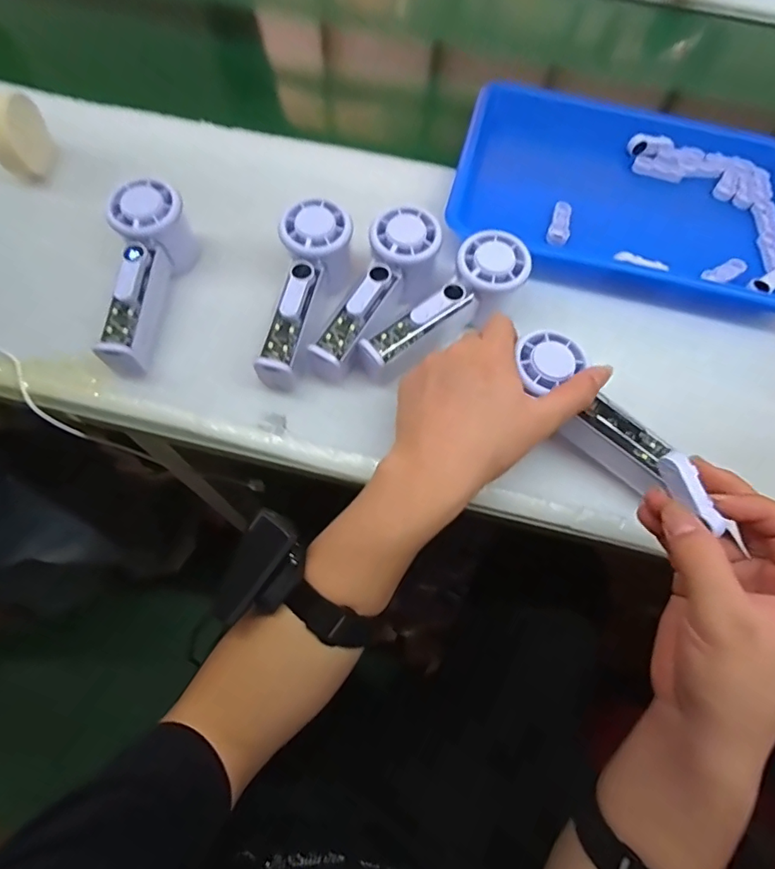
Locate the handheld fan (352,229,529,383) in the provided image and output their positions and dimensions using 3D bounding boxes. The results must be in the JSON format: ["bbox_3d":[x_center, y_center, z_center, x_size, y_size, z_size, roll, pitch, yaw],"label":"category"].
[{"bbox_3d":[0.046,-0.100,0.394,0.160,0.049,0.054,-40,73,-2],"label":"handheld fan"}]

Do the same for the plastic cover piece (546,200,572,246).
[{"bbox_3d":[0.164,-0.200,0.463,0.020,0.008,0.050,19,67,6],"label":"plastic cover piece"}]

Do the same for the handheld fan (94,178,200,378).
[{"bbox_3d":[-0.196,-0.125,0.398,0.048,0.062,0.155,6,79,1],"label":"handheld fan"}]

